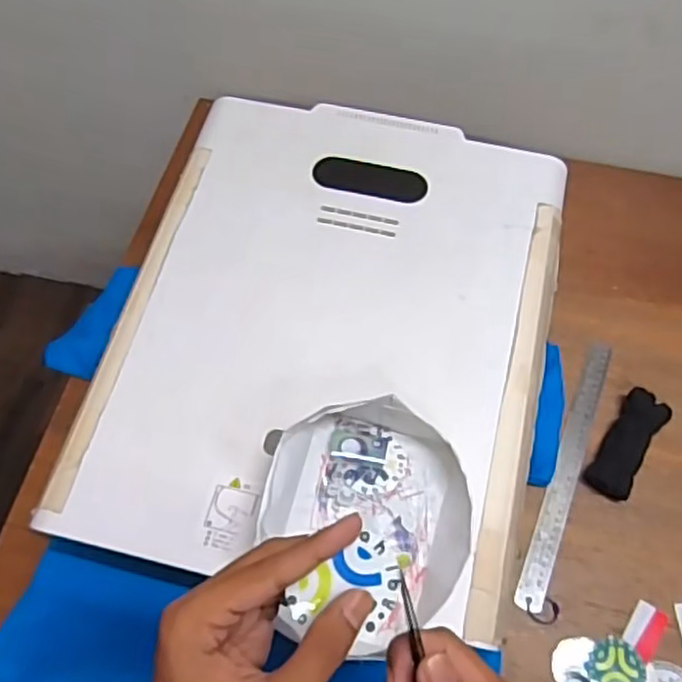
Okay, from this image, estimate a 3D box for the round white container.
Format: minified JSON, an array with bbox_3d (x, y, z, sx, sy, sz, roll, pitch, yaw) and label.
[{"bbox_3d":[0.020,0.145,0.549,0.156,0.053,0.185,6,65,3],"label":"round white container"}]

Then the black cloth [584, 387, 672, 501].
[{"bbox_3d":[0.319,0.115,0.758,0.047,0.022,0.127,32,68,13],"label":"black cloth"}]

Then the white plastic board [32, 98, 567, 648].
[{"bbox_3d":[-0.006,-0.025,0.661,0.400,0.015,0.498,12,65,6],"label":"white plastic board"}]

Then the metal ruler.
[{"bbox_3d":[0.254,0.139,0.761,0.029,0.007,0.321,22,66,9],"label":"metal ruler"}]

